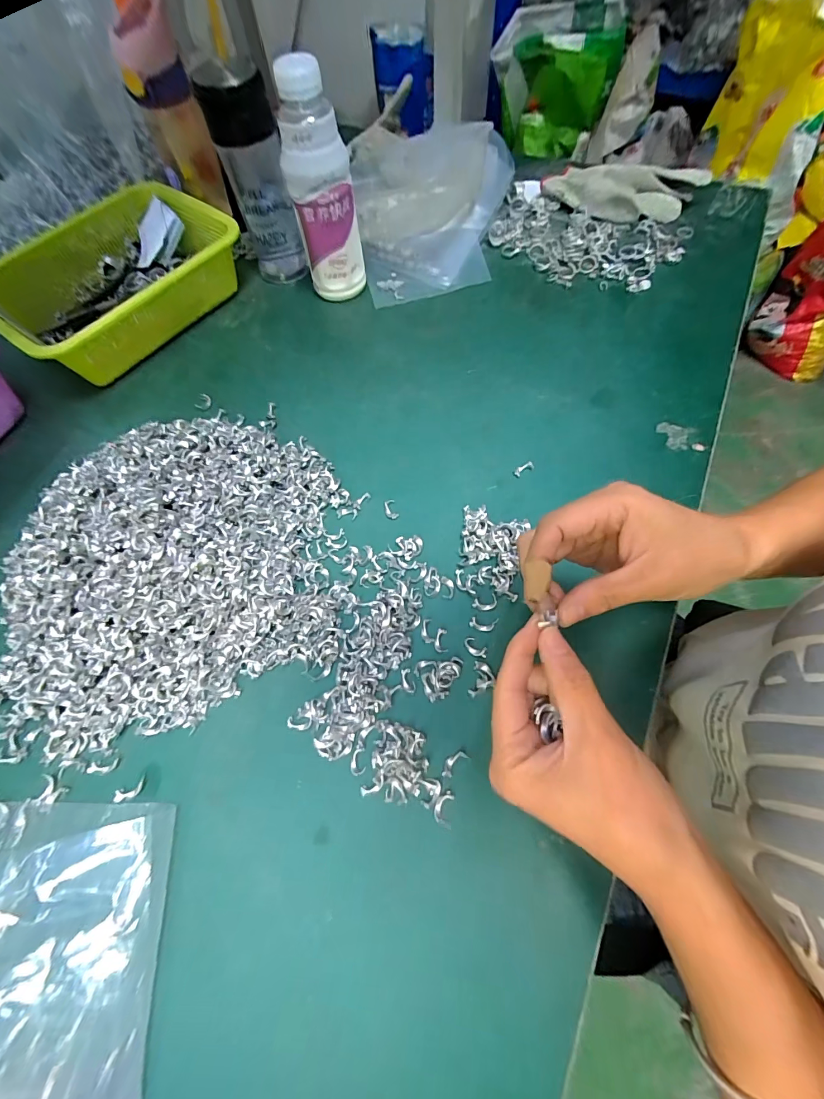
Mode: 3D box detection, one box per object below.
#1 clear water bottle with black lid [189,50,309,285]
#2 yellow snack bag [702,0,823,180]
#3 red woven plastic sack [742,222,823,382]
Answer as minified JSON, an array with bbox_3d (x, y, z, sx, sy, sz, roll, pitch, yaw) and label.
[{"bbox_3d":[-0.171,-0.403,0.470,0.059,0.186,0.067,-21,65,-7],"label":"clear water bottle with black lid"},{"bbox_3d":[0.881,-1.080,0.976,0.265,0.303,0.073,9,50,10],"label":"yellow snack bag"},{"bbox_3d":[1.221,-0.775,1.185,0.162,0.570,0.277,-42,70,-17],"label":"red woven plastic sack"}]

